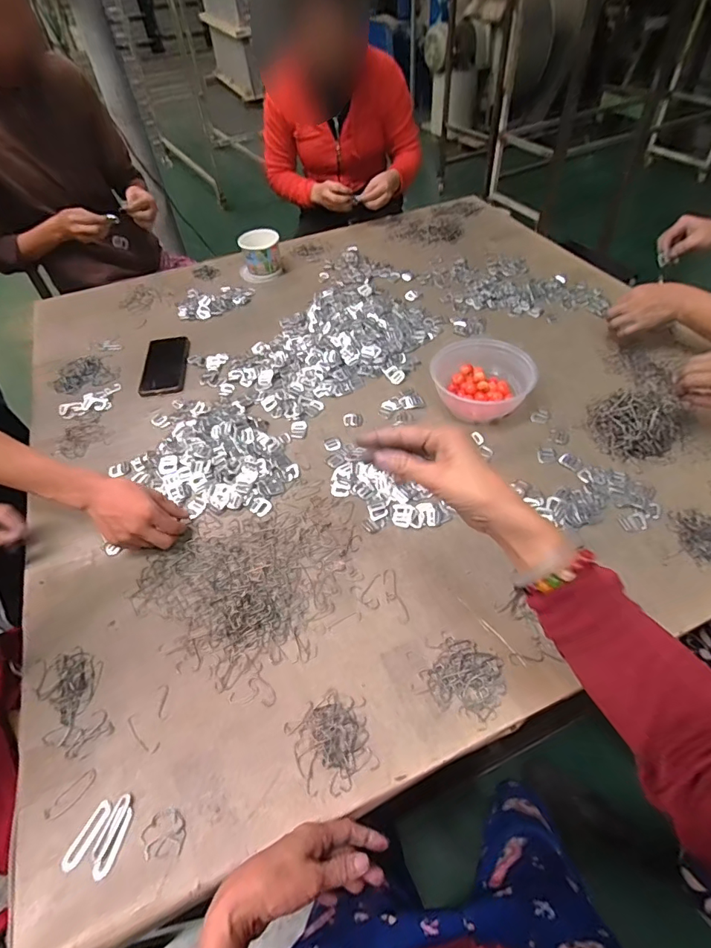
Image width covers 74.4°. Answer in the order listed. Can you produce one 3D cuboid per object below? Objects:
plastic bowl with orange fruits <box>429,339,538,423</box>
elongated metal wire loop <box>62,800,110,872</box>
[{"bbox_3d":[0.199,-0.156,0.777,0.135,0.073,0.139,-3,50,3],"label":"plastic bowl with orange fruits"},{"bbox_3d":[-0.253,0.341,0.441,0.016,0.004,0.054,15,53,17],"label":"elongated metal wire loop"}]

